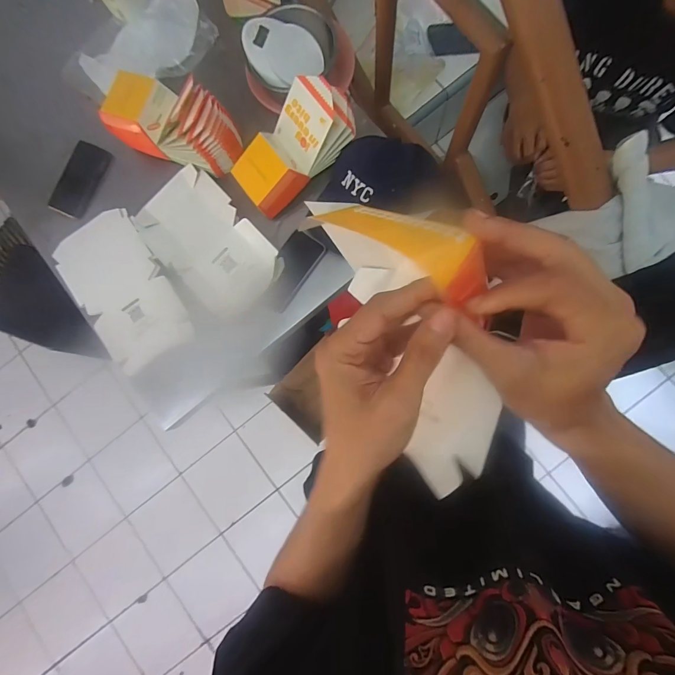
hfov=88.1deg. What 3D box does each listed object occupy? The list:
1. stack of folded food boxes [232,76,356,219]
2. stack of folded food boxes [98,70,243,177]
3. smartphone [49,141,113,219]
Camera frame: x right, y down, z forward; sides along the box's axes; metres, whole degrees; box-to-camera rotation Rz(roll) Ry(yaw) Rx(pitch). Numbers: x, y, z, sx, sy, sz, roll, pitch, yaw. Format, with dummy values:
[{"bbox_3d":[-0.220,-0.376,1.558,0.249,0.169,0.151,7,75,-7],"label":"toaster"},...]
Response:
[{"bbox_3d":[-0.079,-0.346,0.615,0.236,0.095,0.114,-42,83,1],"label":"stack of folded food boxes"},{"bbox_3d":[-0.310,-0.401,0.654,0.242,0.113,0.118,22,88,7],"label":"stack of folded food boxes"},{"bbox_3d":[-0.544,-0.333,0.737,0.082,0.014,0.158,30,94,1],"label":"smartphone"}]

